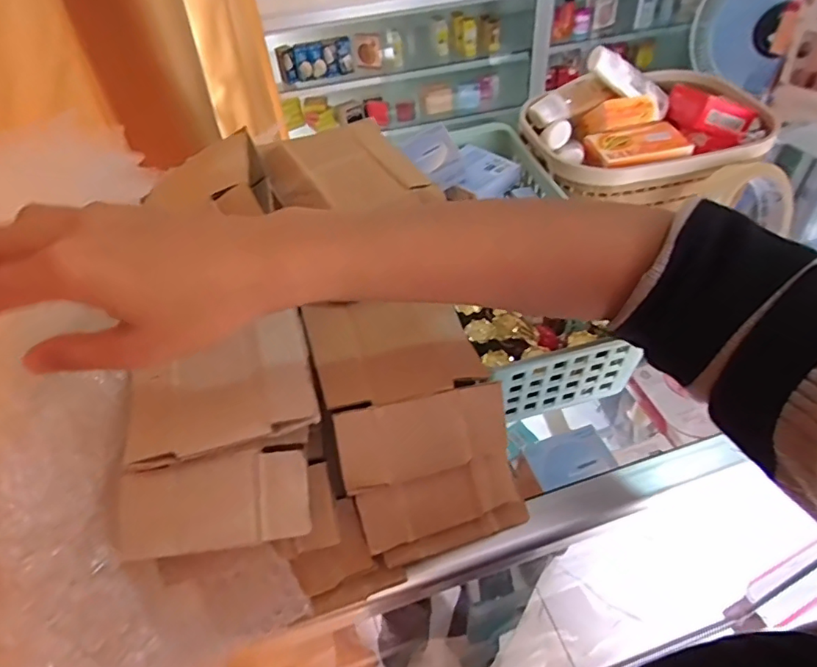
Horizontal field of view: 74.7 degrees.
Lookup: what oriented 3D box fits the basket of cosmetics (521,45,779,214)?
[{"bbox_3d":[0.224,-0.194,0.504,0.220,0.079,0.150,-7,47,-1],"label":"basket of cosmetics"}]

